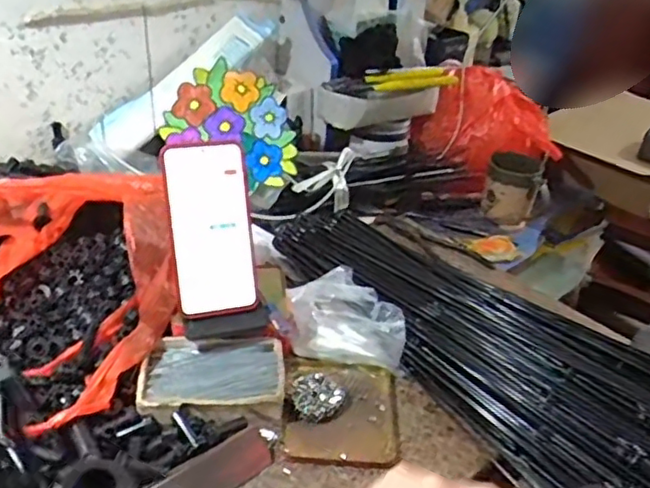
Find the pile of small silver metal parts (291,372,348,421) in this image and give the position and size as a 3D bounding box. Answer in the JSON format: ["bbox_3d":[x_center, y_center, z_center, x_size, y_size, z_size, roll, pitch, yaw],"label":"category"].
[{"bbox_3d":[-0.006,0.141,0.591,0.050,0.016,0.050,-4,34,-15],"label":"pile of small silver metal parts"}]

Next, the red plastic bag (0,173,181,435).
[{"bbox_3d":[-0.244,0.029,0.613,0.183,0.109,0.301,-6,35,-18],"label":"red plastic bag"}]

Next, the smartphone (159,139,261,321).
[{"bbox_3d":[-0.106,-0.014,0.603,0.081,0.162,0.015,-9,6,-22],"label":"smartphone"}]

